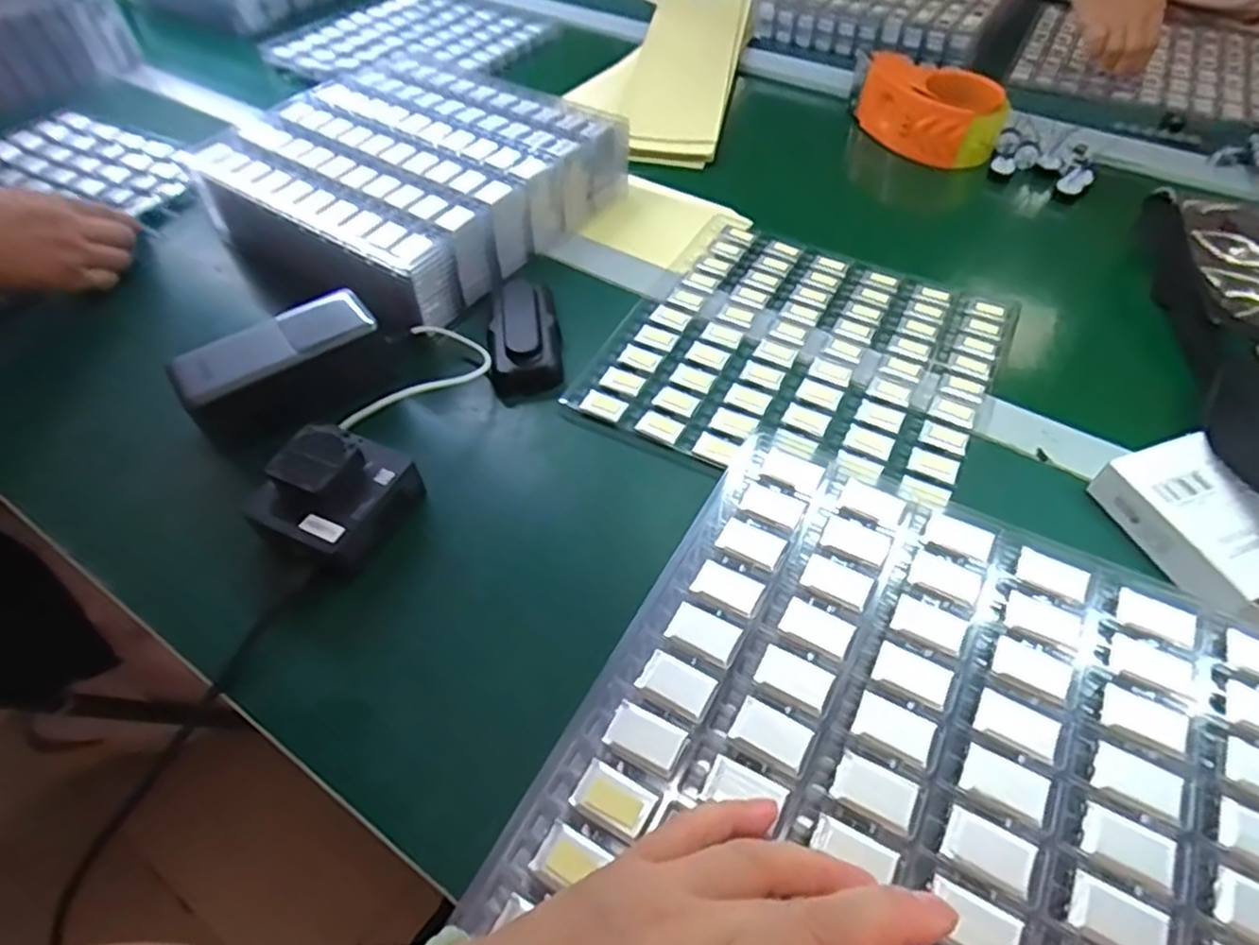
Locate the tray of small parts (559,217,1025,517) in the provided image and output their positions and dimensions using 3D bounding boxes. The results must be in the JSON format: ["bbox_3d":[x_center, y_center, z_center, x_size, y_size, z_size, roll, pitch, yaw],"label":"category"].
[{"bbox_3d":[0.130,-0.093,0.519,0.258,0.011,0.258,24,57,18],"label":"tray of small parts"}]

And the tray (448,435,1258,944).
[{"bbox_3d":[0.114,0.121,0.266,0.261,0.009,0.265,24,56,18],"label":"tray"}]

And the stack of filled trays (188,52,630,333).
[{"bbox_3d":[-0.187,-0.264,0.612,0.263,0.070,0.275,30,59,22],"label":"stack of filled trays"}]

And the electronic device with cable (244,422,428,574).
[{"bbox_3d":[-0.176,0.013,0.413,0.072,0.042,0.083,22,56,17],"label":"electronic device with cable"}]

